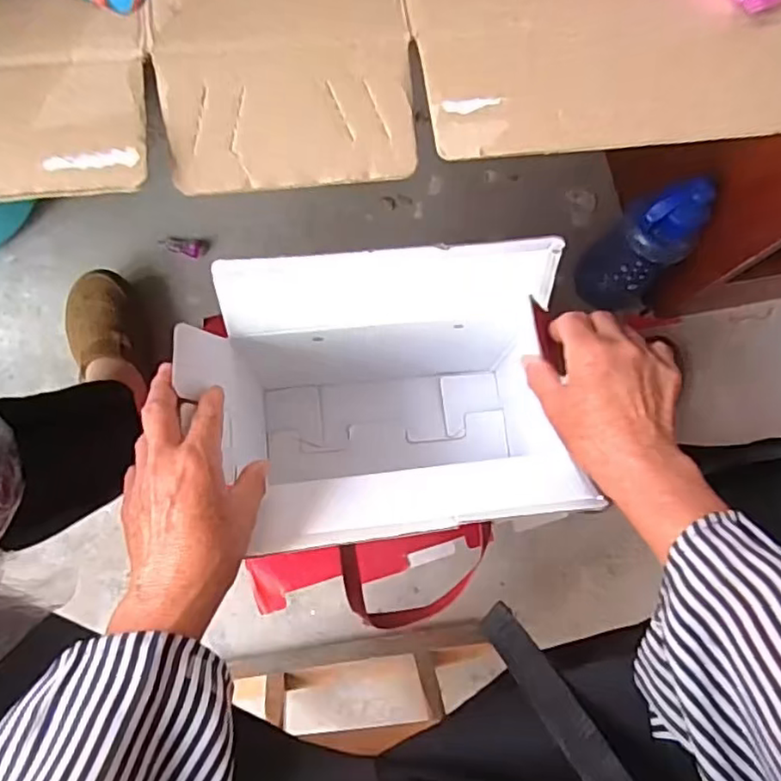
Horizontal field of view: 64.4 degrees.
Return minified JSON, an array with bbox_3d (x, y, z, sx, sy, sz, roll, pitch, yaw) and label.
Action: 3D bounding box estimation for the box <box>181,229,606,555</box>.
[{"bbox_3d":[-0.008,0.017,0.546,0.280,0.242,0.197,-7,81,-5],"label":"box"}]

